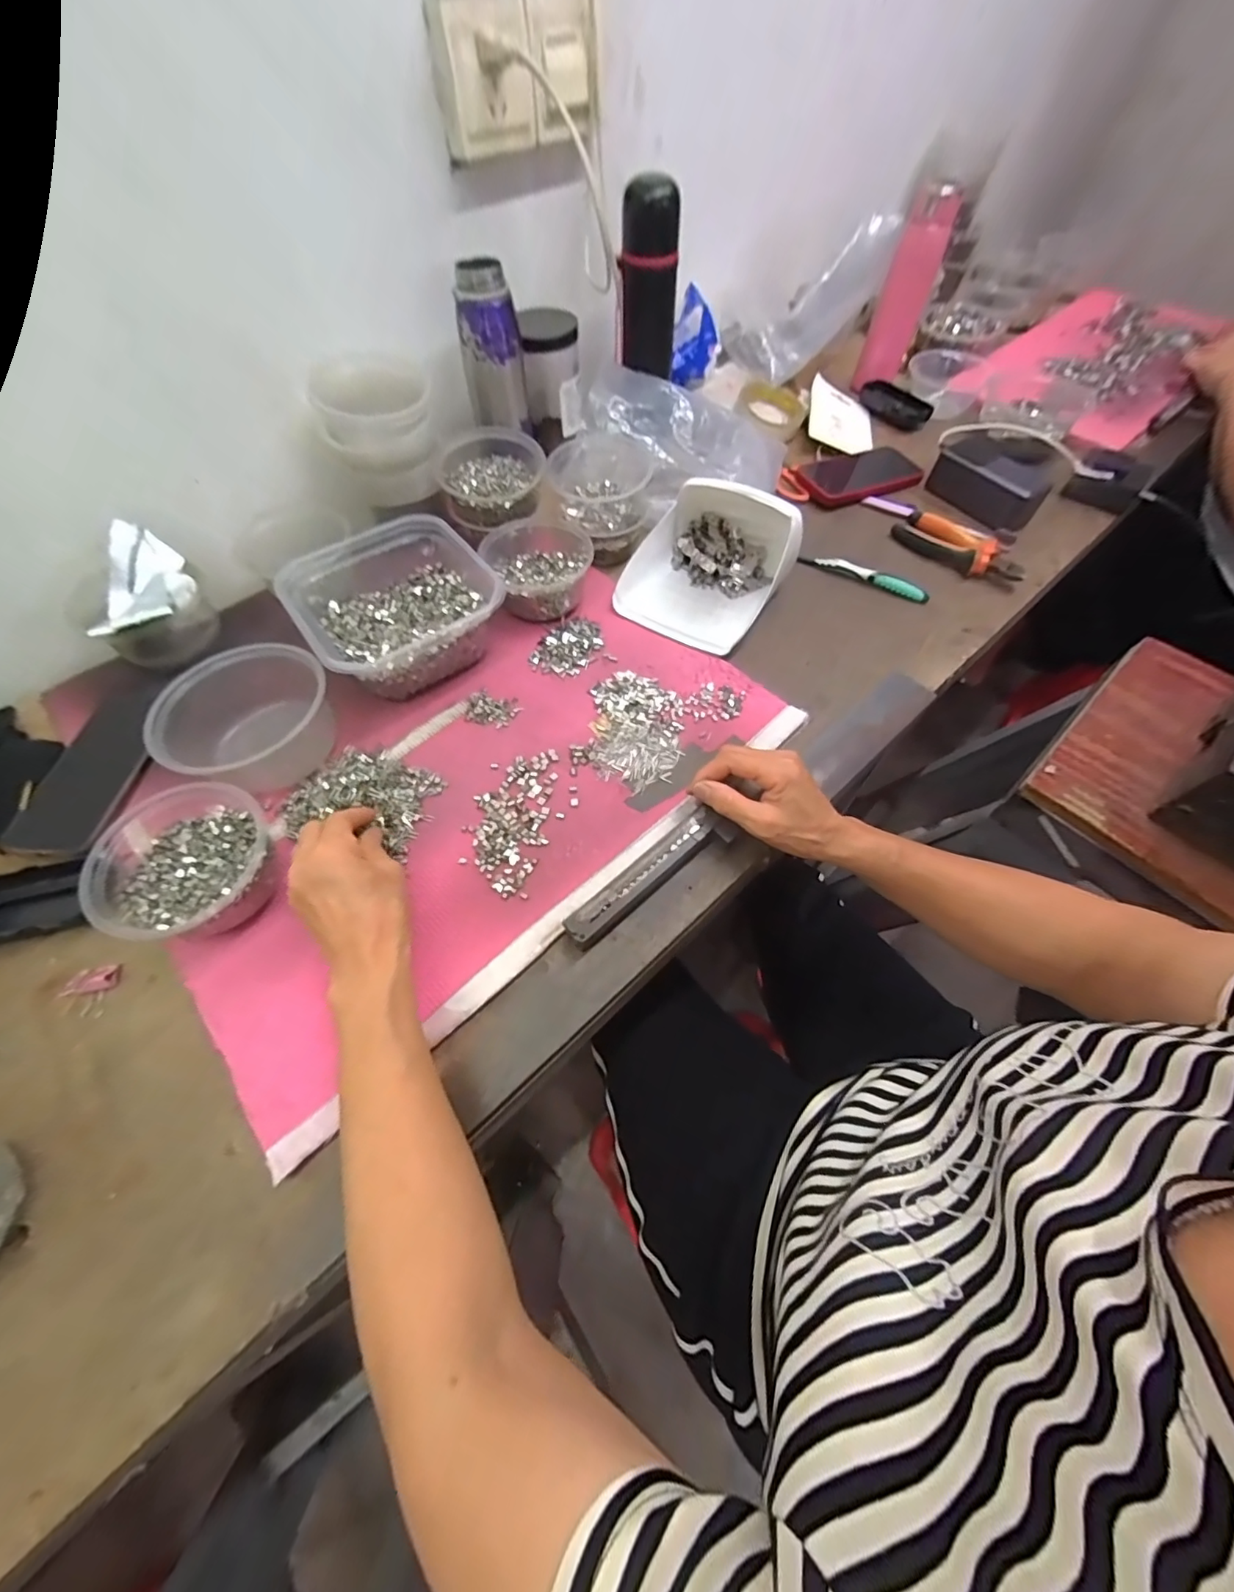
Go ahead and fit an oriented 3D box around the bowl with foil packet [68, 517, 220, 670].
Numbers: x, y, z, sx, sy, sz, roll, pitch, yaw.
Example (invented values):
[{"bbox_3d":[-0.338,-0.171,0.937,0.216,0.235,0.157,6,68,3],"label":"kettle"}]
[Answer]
[{"bbox_3d":[-0.443,-0.176,0.503,0.097,0.089,0.103,1,61,-1],"label":"bowl with foil packet"}]

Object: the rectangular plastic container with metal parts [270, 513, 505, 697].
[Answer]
[{"bbox_3d":[-0.216,-0.184,0.520,0.170,0.072,0.164,-33,67,-18],"label":"rectangular plastic container with metal parts"}]

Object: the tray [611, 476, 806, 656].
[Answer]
[{"bbox_3d":[0.099,-0.258,0.563,0.156,0.081,0.181,30,64,14],"label":"tray"}]

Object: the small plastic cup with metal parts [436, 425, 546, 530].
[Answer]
[{"bbox_3d":[-0.137,-0.351,0.595,0.113,0.064,0.118,1,61,-1],"label":"small plastic cup with metal parts"}]

